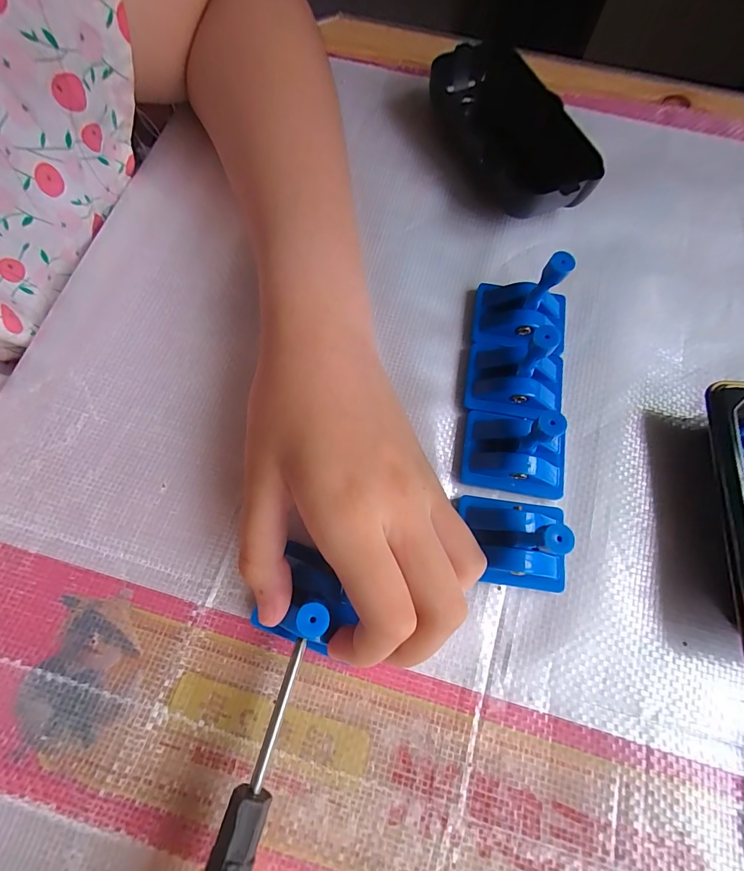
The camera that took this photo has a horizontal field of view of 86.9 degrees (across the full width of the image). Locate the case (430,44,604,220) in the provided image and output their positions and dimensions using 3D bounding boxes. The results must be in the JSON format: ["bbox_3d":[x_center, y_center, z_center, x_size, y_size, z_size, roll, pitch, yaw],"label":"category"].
[{"bbox_3d":[0.076,-0.167,0.219,0.051,0.031,0.112,-23,75,-6],"label":"case"}]

